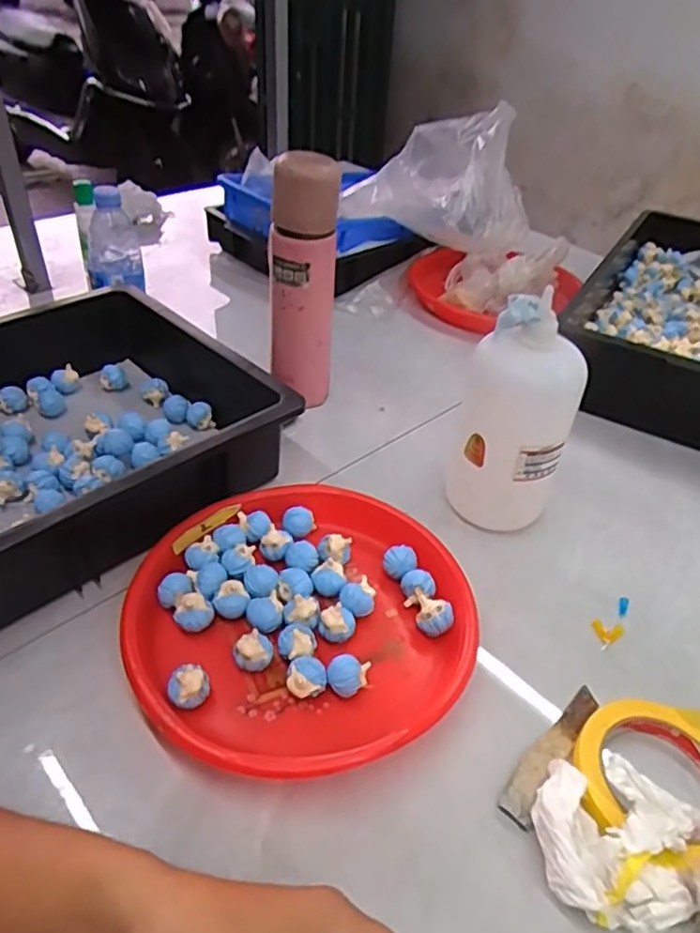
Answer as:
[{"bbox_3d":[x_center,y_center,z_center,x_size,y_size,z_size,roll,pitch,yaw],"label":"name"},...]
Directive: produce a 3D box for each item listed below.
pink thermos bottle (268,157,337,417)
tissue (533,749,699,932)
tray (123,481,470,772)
[{"bbox_3d":[-0.051,-0.174,0.665,0.069,0.254,0.056,2,40,-1],"label":"pink thermos bottle"},{"bbox_3d":[0.159,0.217,0.383,0.095,0.041,0.090,4,40,1],"label":"tissue"},{"bbox_3d":[-0.038,0.112,0.496,0.243,0.035,0.247,2,40,-1],"label":"tray"}]

